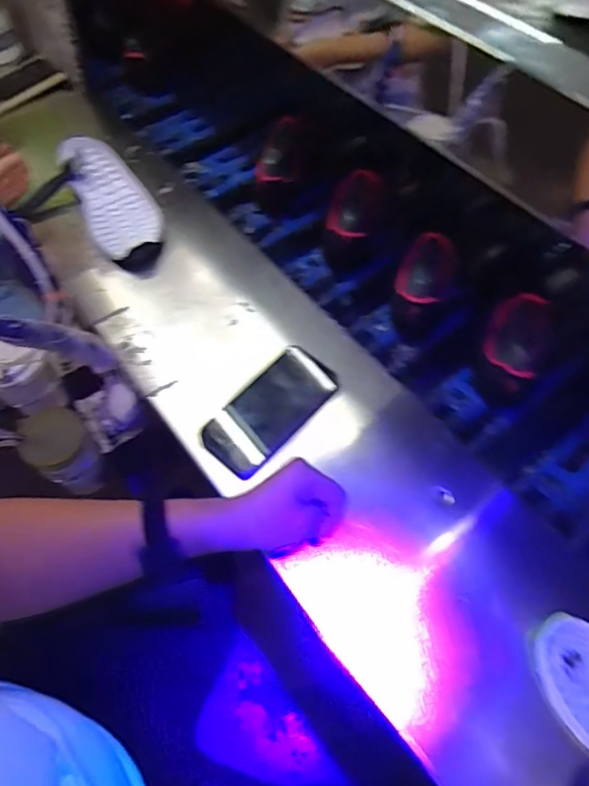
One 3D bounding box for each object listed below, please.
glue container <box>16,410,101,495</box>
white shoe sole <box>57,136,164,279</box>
[{"bbox_3d":[-0.281,0.073,0.643,0.070,0.071,0.088,-31,64,-14],"label":"glue container"},{"bbox_3d":[-0.267,-0.289,0.780,0.098,0.029,0.299,-26,63,-11],"label":"white shoe sole"}]

